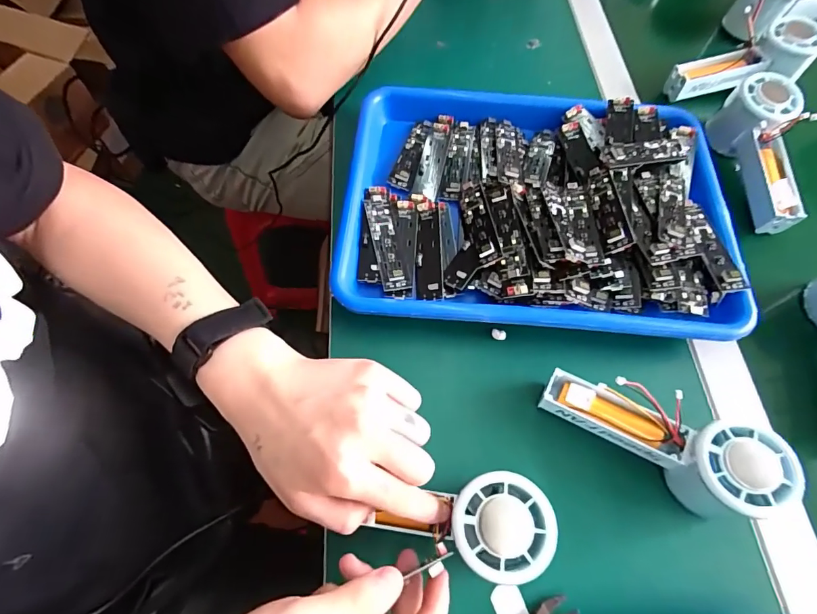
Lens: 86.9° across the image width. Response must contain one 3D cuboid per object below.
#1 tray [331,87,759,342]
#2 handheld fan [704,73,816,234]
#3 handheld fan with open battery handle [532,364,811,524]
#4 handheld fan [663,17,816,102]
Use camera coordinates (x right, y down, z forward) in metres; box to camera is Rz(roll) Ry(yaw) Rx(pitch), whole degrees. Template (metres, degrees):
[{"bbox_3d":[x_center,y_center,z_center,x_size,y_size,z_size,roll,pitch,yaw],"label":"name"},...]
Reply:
[{"bbox_3d":[0.112,-0.096,0.385,0.326,0.042,0.244,6,64,0],"label":"tray"},{"bbox_3d":[0.350,-0.147,0.419,0.054,0.061,0.148,1,64,-3],"label":"handheld fan"},{"bbox_3d":[0.166,0.091,0.300,0.148,0.069,0.054,26,66,11],"label":"handheld fan with open battery handle"},{"bbox_3d":[0.366,-0.261,0.467,0.155,0.047,0.052,-18,68,-5],"label":"handheld fan"}]

